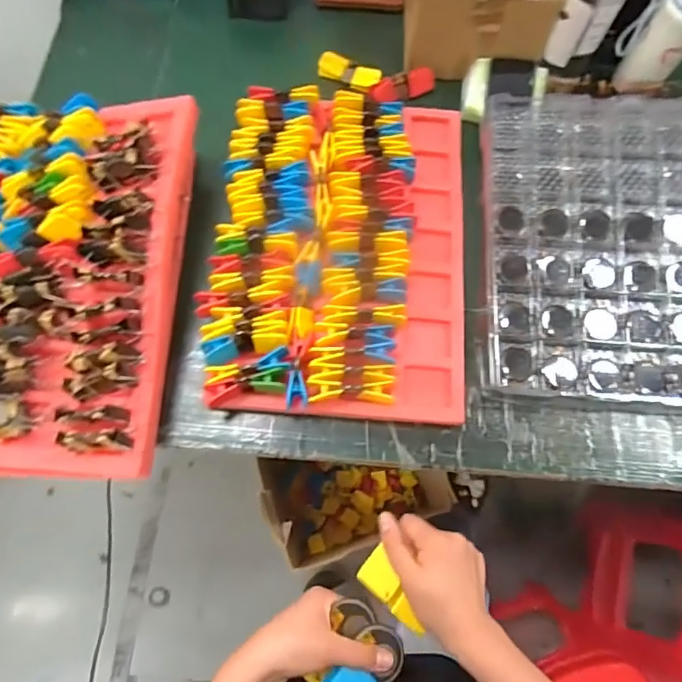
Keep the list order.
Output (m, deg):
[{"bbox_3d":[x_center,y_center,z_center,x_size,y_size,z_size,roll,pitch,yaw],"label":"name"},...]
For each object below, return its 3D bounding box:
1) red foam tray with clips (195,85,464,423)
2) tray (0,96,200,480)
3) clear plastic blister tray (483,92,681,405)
[{"bbox_3d":[-0.018,-0.146,0.691,0.301,0.050,0.487,5,71,0],"label":"red foam tray with clips"},{"bbox_3d":[-0.382,-0.088,0.627,0.346,0.100,0.497,2,71,-1],"label":"tray"},{"bbox_3d":[0.360,-0.152,0.695,0.311,0.070,0.465,4,71,0],"label":"clear plastic blister tray"}]

